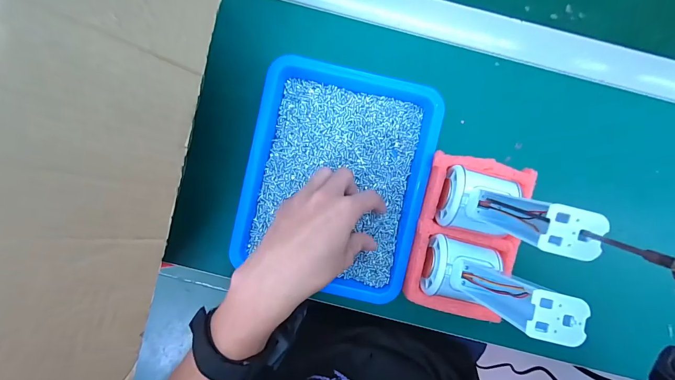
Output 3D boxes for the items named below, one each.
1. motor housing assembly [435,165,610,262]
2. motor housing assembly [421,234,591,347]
[{"bbox_3d":[0.122,0.010,0.229,0.056,0.146,0.053,7,92,0],"label":"motor housing assembly"},{"bbox_3d":[0.109,0.073,0.228,0.056,0.136,0.049,16,92,0],"label":"motor housing assembly"}]

